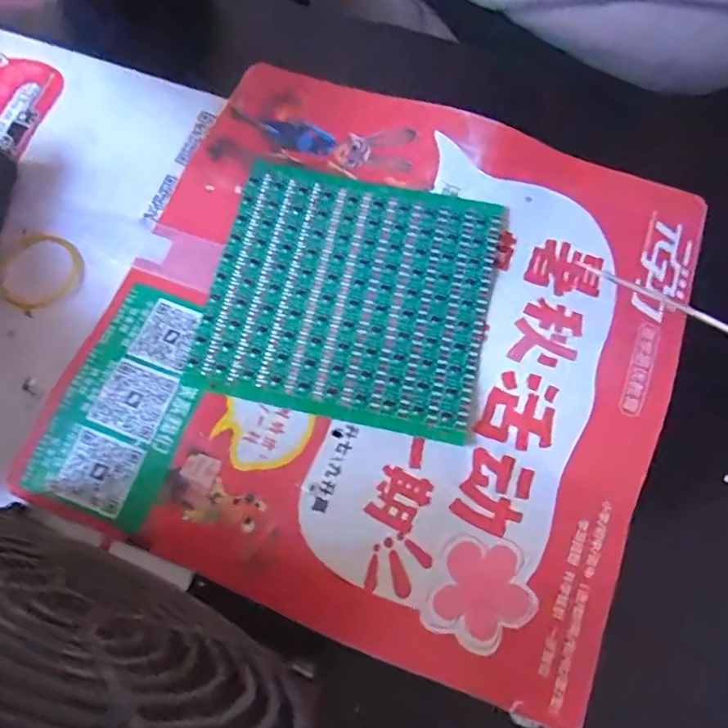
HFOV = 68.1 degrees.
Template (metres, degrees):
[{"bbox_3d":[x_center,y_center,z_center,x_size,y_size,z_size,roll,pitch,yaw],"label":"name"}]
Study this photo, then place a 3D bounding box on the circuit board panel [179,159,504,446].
[{"bbox_3d":[-0.005,-0.026,0.198,0.098,0.004,0.093,12,73,4],"label":"circuit board panel"}]

